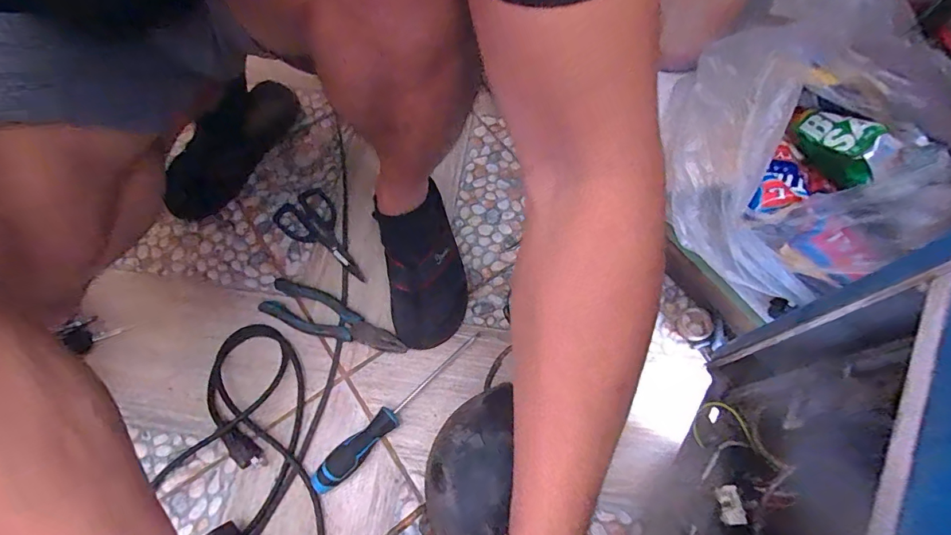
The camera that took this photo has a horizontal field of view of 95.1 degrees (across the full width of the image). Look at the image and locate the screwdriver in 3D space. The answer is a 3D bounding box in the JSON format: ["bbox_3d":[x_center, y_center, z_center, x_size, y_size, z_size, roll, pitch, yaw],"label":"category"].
[{"bbox_3d":[-0.088,0.168,0.526,0.252,0.031,0.029,-41,73,-19],"label":"screwdriver"}]

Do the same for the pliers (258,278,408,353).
[{"bbox_3d":[-0.186,0.072,0.574,0.201,0.022,0.058,24,66,9],"label":"pliers"}]

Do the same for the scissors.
[{"bbox_3d":[-0.223,-0.042,0.635,0.081,0.009,0.178,-34,71,-17],"label":"scissors"}]

